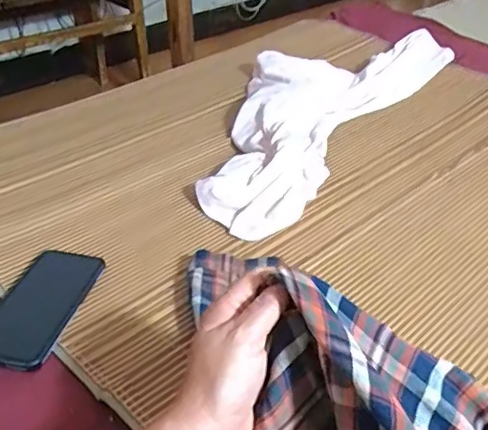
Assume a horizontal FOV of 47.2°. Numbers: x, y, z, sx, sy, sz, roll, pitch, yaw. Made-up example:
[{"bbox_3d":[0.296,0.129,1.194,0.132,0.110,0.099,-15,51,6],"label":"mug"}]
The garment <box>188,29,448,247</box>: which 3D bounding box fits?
[{"bbox_3d":[0.115,-0.203,0.968,0.275,0.057,0.715,23,41,26],"label":"garment"}]

